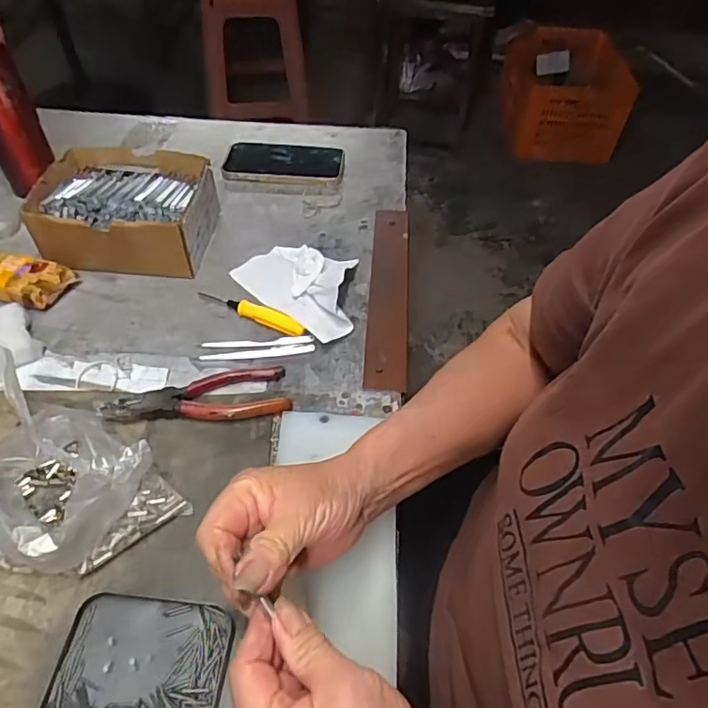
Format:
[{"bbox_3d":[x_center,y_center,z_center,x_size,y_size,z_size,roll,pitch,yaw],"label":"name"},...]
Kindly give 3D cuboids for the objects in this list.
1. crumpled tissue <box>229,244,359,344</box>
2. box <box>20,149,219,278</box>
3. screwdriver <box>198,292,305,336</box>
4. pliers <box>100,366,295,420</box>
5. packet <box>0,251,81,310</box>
[{"bbox_3d":[-0.045,-0.078,0.557,0.143,0.034,0.097,35,55,24],"label":"crumpled tissue"},{"bbox_3d":[-0.236,-0.154,0.590,0.164,0.063,0.132,2,49,-2],"label":"box"},{"bbox_3d":[-0.098,-0.043,0.539,0.116,0.011,0.017,21,51,15],"label":"screwdriver"},{"bbox_3d":[-0.131,0.037,0.470,0.148,0.011,0.049,-6,49,-8],"label":"pliers"},{"bbox_3d":[-0.338,-0.075,0.545,0.111,0.029,0.052,12,49,7],"label":"packet"}]

